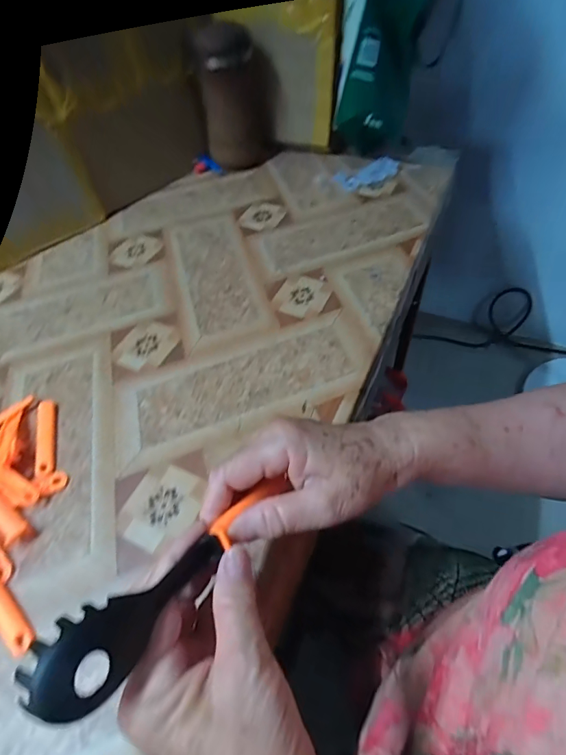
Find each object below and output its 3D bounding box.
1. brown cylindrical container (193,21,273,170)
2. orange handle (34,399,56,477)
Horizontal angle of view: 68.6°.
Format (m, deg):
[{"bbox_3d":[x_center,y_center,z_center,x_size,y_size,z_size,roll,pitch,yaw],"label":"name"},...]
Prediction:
[{"bbox_3d":[-0.069,-0.408,0.622,0.105,0.169,0.080,-3,50,-2],"label":"brown cylindrical container"},{"bbox_3d":[-0.204,0.050,0.356,0.015,0.004,0.075,-16,52,-10],"label":"orange handle"}]

